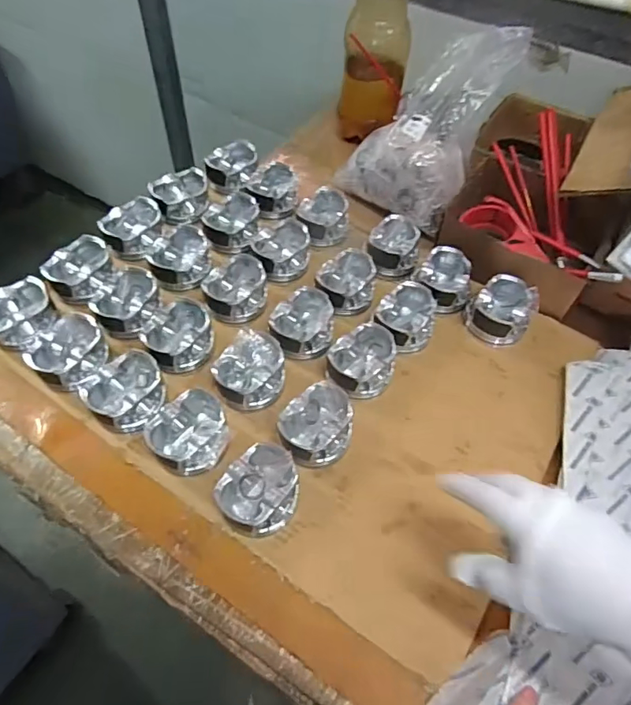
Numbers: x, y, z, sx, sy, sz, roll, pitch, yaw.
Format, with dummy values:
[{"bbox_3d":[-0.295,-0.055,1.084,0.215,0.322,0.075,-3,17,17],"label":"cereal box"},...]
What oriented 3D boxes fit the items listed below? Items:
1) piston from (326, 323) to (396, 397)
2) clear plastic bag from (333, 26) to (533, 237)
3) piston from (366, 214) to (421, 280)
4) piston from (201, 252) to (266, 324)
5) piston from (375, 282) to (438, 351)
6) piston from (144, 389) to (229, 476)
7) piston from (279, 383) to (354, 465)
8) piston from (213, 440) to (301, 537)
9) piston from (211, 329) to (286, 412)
[{"bbox_3d":[0.057,0.009,0.591,0.073,0.044,0.077,2,55,-2],"label":"piston"},{"bbox_3d":[0.156,-0.341,0.736,0.177,0.199,0.186,29,59,18],"label":"clear plastic bag"},{"bbox_3d":[0.113,-0.146,0.721,0.072,0.060,0.086,15,55,9],"label":"piston"},{"bbox_3d":[-0.103,-0.078,0.655,0.081,0.050,0.089,2,54,0],"label":"piston"},{"bbox_3d":[0.113,-0.041,0.634,0.082,0.047,0.071,-38,64,-25],"label":"piston"},{"bbox_3d":[-0.132,0.084,0.531,0.083,0.038,0.087,4,54,1],"label":"piston"},{"bbox_3d":[0.004,0.080,0.540,0.067,0.047,0.084,39,62,23],"label":"piston"},{"bbox_3d":[-0.053,0.139,0.499,0.069,0.046,0.080,34,60,21],"label":"piston"},{"bbox_3d":[-0.073,0.023,0.577,0.070,0.052,0.080,34,60,21],"label":"piston"}]

